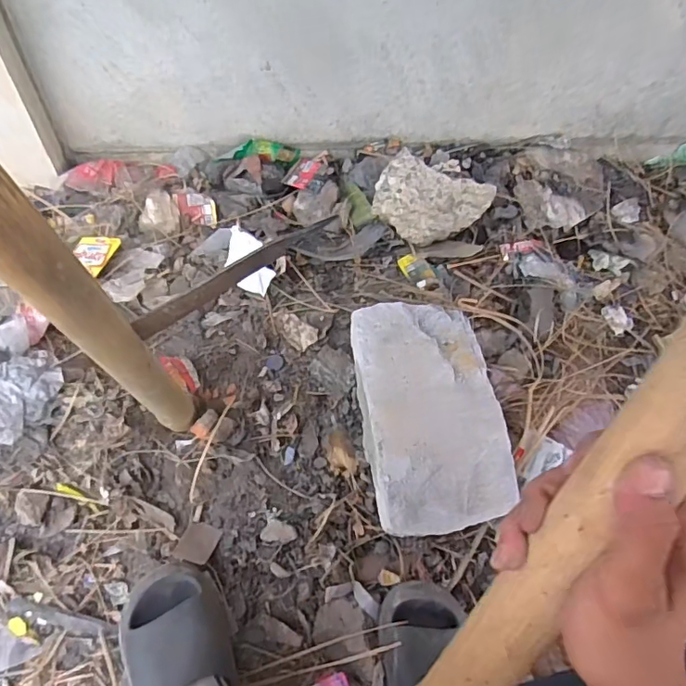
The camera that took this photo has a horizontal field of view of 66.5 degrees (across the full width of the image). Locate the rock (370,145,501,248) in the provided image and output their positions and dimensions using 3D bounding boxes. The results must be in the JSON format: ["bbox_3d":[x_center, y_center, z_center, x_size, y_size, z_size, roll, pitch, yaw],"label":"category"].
[{"bbox_3d":[0.183,-0.289,1.059,0.225,0.099,0.174,16,57,6],"label":"rock"}]

